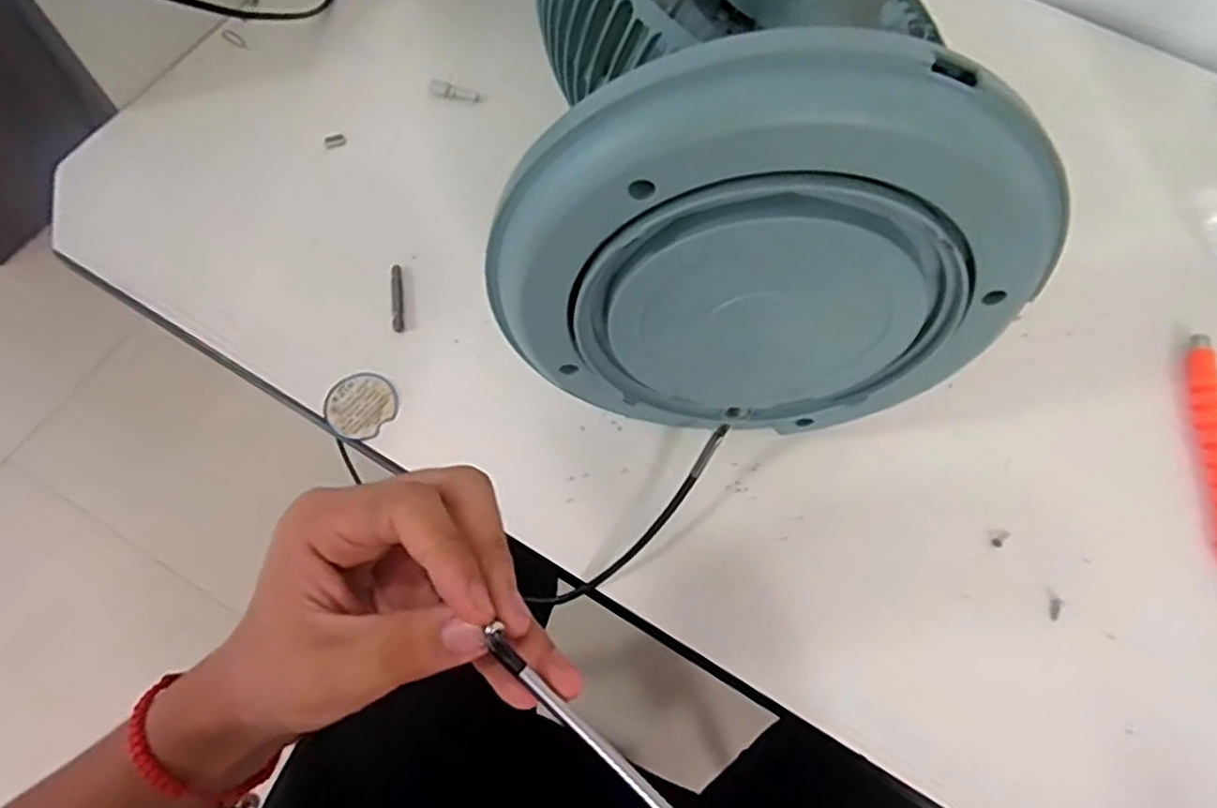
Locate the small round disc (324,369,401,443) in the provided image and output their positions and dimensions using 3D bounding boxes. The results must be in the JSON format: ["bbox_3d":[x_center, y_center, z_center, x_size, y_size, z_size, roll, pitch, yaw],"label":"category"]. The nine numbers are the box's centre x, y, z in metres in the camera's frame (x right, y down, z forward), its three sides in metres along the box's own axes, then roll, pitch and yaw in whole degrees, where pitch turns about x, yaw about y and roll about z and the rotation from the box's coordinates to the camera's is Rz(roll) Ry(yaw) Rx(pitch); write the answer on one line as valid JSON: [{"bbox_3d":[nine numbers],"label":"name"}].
[{"bbox_3d":[-0.153,0.000,0.452,0.043,0.004,0.044,0,70,0],"label":"small round disc"}]

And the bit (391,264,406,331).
[{"bbox_3d":[-0.138,-0.069,0.480,0.008,0.008,0.048,-8,70,-3],"label":"bit"}]

